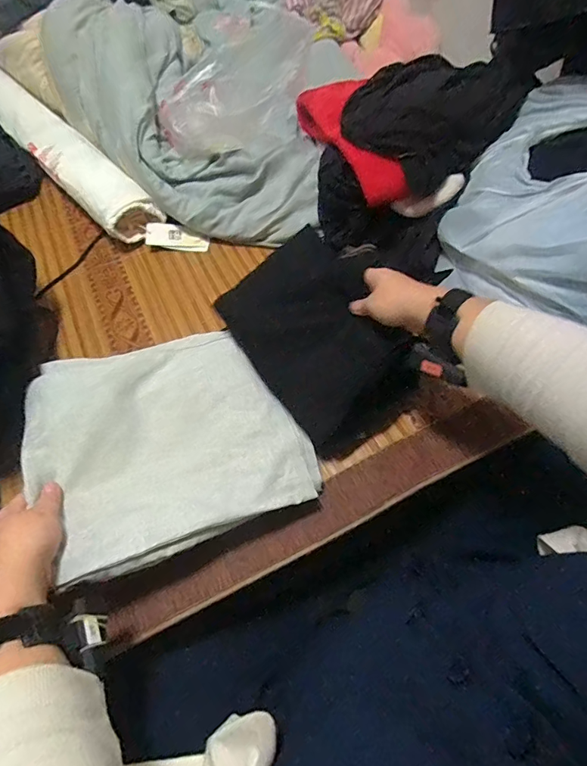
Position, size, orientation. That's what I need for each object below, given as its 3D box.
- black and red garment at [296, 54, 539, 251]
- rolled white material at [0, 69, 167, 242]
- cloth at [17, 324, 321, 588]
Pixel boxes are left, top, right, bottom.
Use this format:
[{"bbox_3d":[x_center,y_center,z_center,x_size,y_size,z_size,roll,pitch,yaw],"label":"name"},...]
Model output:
[{"bbox_3d":[0.190,-0.378,0.708,0.326,0.170,0.267,-6,58,-2],"label":"black and red garment"},{"bbox_3d":[-0.501,-0.493,0.897,0.100,0.071,0.685,-39,65,-20],"label":"rolled white material"},{"bbox_3d":[-0.156,0.058,0.544,0.303,0.032,0.289,-16,55,-19],"label":"cloth"}]

